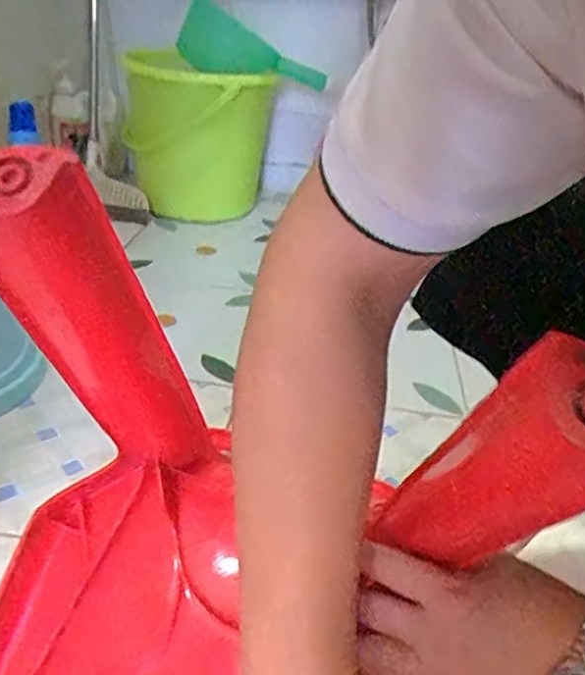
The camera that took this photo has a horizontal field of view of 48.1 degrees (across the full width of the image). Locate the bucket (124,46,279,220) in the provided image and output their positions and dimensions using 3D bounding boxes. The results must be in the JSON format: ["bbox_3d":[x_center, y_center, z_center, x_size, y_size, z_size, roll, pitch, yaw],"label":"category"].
[{"bbox_3d":[-0.197,-0.383,1.310,0.282,0.302,0.251,4,28,-3],"label":"bucket"}]

